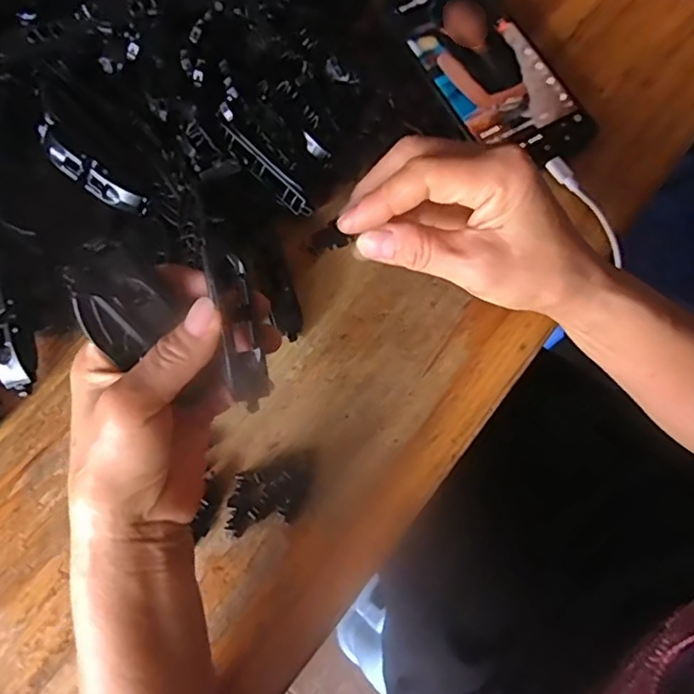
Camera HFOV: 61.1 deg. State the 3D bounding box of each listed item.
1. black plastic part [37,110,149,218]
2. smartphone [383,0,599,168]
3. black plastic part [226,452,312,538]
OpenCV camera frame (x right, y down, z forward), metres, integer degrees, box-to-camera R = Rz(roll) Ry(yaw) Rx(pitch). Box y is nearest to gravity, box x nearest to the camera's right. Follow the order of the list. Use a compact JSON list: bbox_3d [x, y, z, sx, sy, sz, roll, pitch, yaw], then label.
[{"bbox_3d":[-0.163,-0.112,0.362,0.088,0.019,0.022,40,77,13],"label":"black plastic part"},{"bbox_3d":[0.093,-0.189,0.396,0.076,0.016,0.161,-29,73,-7],"label":"smartphone"},{"bbox_3d":[-0.042,0.080,0.322,0.049,0.008,0.032,-15,72,-3],"label":"black plastic part"}]

